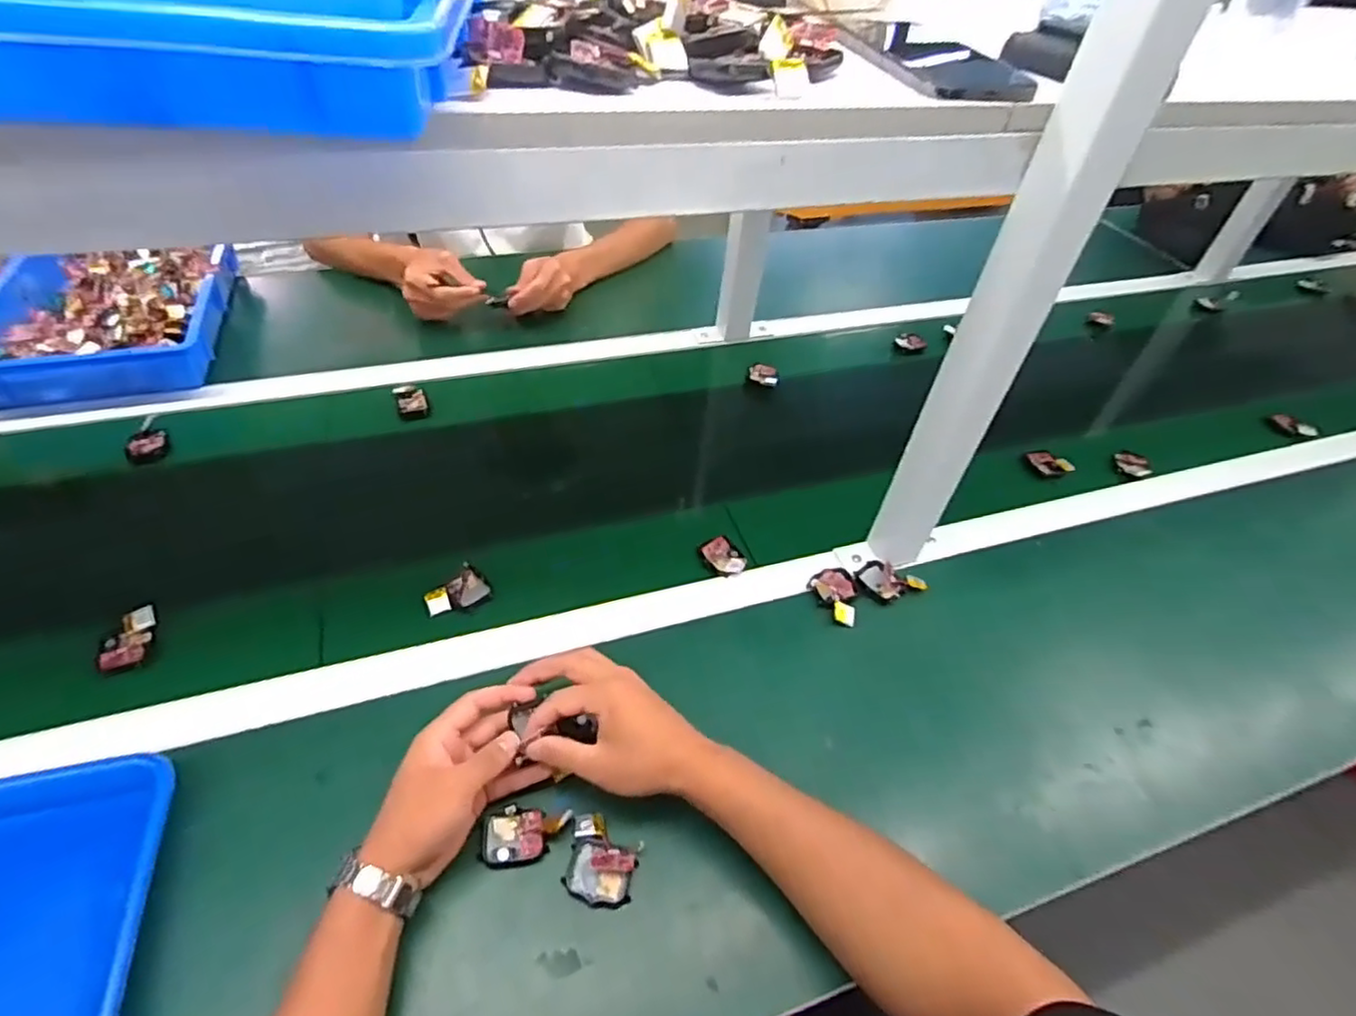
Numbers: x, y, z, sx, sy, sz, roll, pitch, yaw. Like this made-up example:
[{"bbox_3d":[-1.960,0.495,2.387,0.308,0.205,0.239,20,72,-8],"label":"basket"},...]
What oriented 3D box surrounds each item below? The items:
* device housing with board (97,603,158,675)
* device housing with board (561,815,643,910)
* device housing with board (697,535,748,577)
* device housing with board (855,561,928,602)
[{"bbox_3d":[-0.468,0.111,0.556,0.035,0.019,0.057,-6,47,-11],"label":"device housing with board"},{"bbox_3d":[-0.055,0.254,0.473,0.051,0.013,0.052,13,47,7],"label":"device housing with board"},{"bbox_3d":[0.048,0.049,0.679,0.036,0.020,0.054,-20,51,-22],"label":"device housing with board"},{"bbox_3d":[0.215,0.070,0.668,0.059,0.010,0.048,-15,49,-18],"label":"device housing with board"}]

